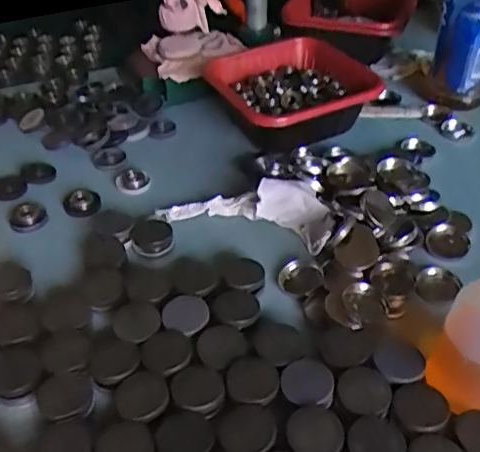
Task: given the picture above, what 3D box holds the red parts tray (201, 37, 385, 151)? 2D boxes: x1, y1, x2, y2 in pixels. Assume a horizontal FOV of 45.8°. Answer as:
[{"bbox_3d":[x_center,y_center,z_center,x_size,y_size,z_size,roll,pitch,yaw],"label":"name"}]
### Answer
[{"bbox_3d":[0.053,-0.135,0.593,0.147,0.056,0.152,-26,47,-24],"label":"red parts tray"}]

